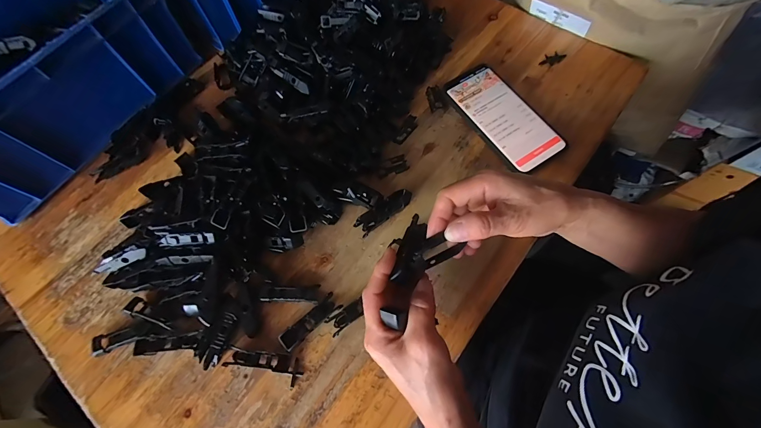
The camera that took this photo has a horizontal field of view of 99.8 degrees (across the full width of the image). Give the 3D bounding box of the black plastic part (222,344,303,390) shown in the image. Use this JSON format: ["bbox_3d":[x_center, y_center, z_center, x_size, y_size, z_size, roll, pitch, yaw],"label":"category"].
[{"bbox_3d":[-0.117,0.150,0.318,0.078,0.012,0.026,9,68,7],"label":"black plastic part"}]

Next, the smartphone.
[{"bbox_3d":[0.156,-0.126,0.417,0.076,0.017,0.160,-31,69,-10],"label":"smartphone"}]

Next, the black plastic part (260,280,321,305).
[{"bbox_3d":[-0.096,0.084,0.342,0.056,0.018,0.020,2,67,4],"label":"black plastic part"}]

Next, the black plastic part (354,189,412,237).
[{"bbox_3d":[0.003,-0.004,0.367,0.071,0.014,0.025,-36,72,1],"label":"black plastic part"}]

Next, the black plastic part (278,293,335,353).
[{"bbox_3d":[-0.073,0.111,0.333,0.065,0.011,0.018,-40,71,-13],"label":"black plastic part"}]

